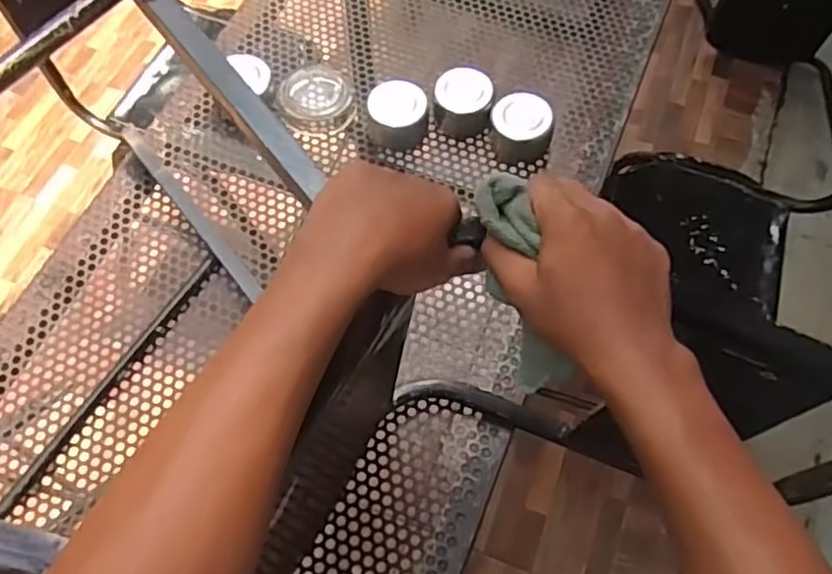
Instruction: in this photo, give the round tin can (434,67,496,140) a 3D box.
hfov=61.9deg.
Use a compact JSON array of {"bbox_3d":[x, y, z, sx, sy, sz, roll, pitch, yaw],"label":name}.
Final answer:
[{"bbox_3d":[0.062,-0.242,0.909,0.073,0.050,0.072,7,63,4],"label":"round tin can"}]

